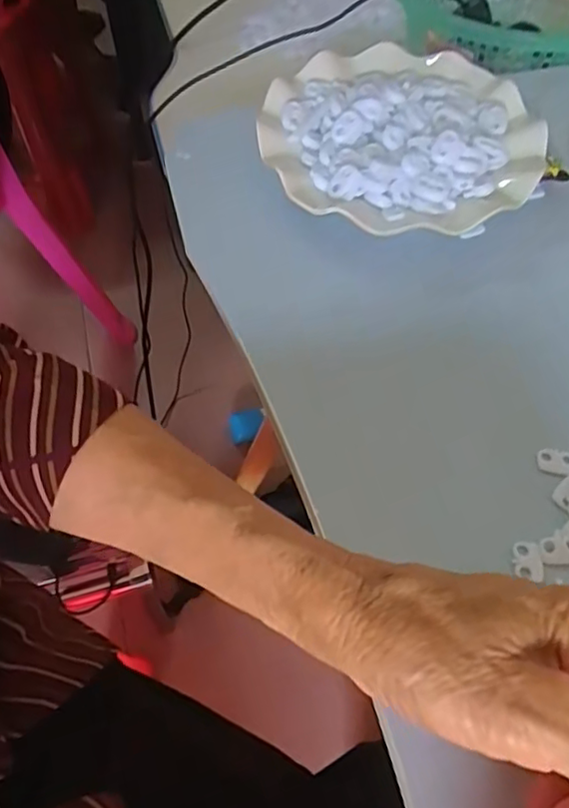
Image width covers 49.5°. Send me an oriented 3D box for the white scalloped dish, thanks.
[{"bbox_3d":[0.077,-0.174,0.394,0.175,0.024,0.165,0,56,0],"label":"white scalloped dish"}]

